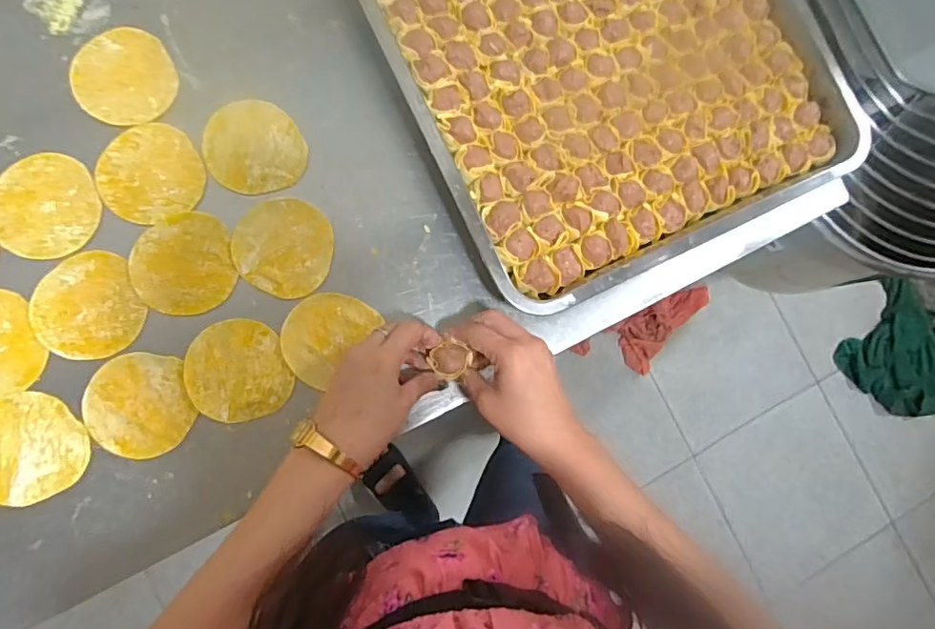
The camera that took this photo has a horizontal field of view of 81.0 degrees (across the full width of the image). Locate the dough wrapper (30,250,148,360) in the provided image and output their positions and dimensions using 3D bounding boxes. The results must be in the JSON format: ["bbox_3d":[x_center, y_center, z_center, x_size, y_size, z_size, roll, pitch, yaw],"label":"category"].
[{"bbox_3d":[-0.303,-0.007,0.436,0.075,0.006,0.083,-26,88,-11],"label":"dough wrapper"}]

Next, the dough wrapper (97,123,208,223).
[{"bbox_3d":[-0.263,-0.119,0.453,0.077,0.005,0.081,1,83,-9],"label":"dough wrapper"}]

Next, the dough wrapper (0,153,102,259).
[{"bbox_3d":[-0.340,-0.087,0.439,0.079,0.006,0.082,1,83,-9],"label":"dough wrapper"}]

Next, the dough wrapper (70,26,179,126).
[{"bbox_3d":[-0.289,-0.202,0.462,0.077,0.004,0.085,1,80,-14],"label":"dough wrapper"}]

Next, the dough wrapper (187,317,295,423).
[{"bbox_3d":[-0.187,0.046,0.445,0.075,0.004,0.082,1,83,-10],"label":"dough wrapper"}]

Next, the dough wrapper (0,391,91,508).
[{"bbox_3d":[-0.337,0.102,0.418,0.076,0.006,0.081,1,83,-9],"label":"dough wrapper"}]

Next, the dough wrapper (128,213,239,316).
[{"bbox_3d":[-0.233,-0.042,0.447,0.077,0.004,0.083,1,83,-9],"label":"dough wrapper"}]

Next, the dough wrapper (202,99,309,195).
[{"bbox_3d":[-0.184,-0.144,0.469,0.078,0.005,0.082,1,83,-9],"label":"dough wrapper"}]

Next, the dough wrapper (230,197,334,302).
[{"bbox_3d":[-0.155,-0.058,0.462,0.082,0.004,0.079,1,83,-9],"label":"dough wrapper"}]

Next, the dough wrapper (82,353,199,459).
[{"bbox_3d":[-0.258,0.071,0.431,0.075,0.004,0.080,1,83,-9],"label":"dough wrapper"}]

